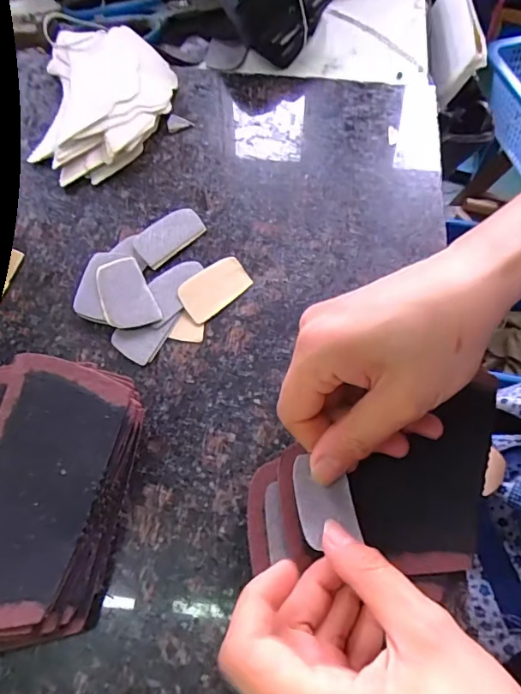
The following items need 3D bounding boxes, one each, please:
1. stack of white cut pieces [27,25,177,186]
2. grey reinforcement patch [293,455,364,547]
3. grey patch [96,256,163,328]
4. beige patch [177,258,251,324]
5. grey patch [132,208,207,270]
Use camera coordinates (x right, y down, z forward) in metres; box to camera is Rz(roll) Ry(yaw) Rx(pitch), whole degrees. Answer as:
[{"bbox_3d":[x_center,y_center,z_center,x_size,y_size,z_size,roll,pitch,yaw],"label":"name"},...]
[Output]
[{"bbox_3d":[-0.121,-0.196,0.379,0.098,0.018,0.158,-2,64,-1],"label":"stack of white cut pieces"},{"bbox_3d":[0.032,0.076,0.243,0.029,0.004,0.044,-4,60,-13],"label":"grey reinforcement patch"},{"bbox_3d":[-0.085,-0.034,0.302,0.031,0.004,0.051,-21,68,-18],"label":"grey patch"},{"bbox_3d":[-0.029,-0.039,0.309,0.048,0.007,0.027,-41,70,-18],"label":"beige patch"},{"bbox_3d":[-0.063,-0.076,0.329,0.030,0.007,0.049,41,71,18],"label":"grey patch"}]

